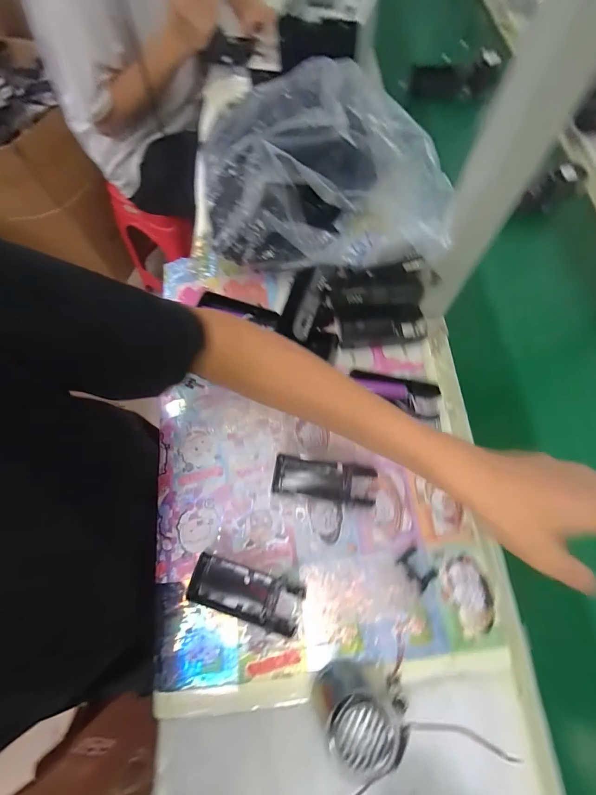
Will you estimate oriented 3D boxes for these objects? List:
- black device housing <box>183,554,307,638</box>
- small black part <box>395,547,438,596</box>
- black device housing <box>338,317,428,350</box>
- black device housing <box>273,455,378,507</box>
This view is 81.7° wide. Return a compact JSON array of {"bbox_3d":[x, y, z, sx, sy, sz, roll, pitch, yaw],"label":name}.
[{"bbox_3d":[-0.050,0.191,0.334,0.106,0.026,0.046,15,68,5],"label":"black device housing"},{"bbox_3d":[0.119,0.172,0.345,0.028,0.005,0.035,-39,73,-15],"label":"small black part"},{"bbox_3d":[0.107,-0.083,0.442,0.111,0.013,0.036,-4,68,-3],"label":"black device housing"},{"bbox_3d":[0.028,0.091,0.374,0.106,0.026,0.039,8,67,2],"label":"black device housing"}]

